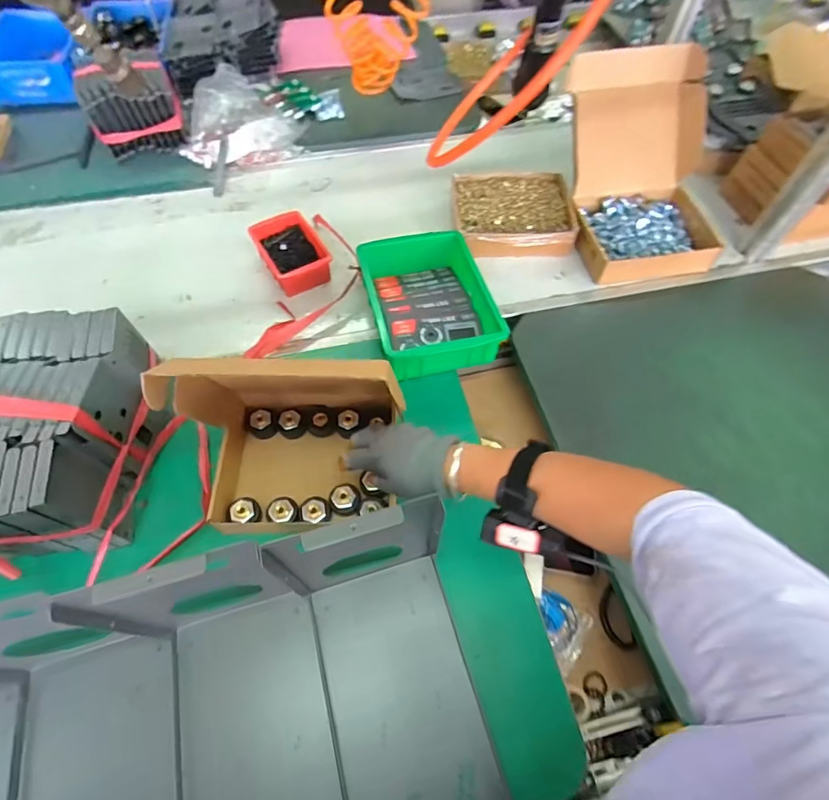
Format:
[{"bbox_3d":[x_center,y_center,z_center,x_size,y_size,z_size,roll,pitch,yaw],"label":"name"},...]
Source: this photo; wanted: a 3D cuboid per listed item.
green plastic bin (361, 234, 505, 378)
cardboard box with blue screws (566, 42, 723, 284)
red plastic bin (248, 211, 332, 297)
[{"bbox_3d":[0.019,-0.153,0.720,0.173,0.074,0.244,-12,61,-8],"label":"green plastic bin"},{"bbox_3d":[0.396,-0.406,0.776,0.231,0.210,0.330,-4,60,-3],"label":"cardboard box with blue screws"},{"bbox_3d":[-0.212,-0.254,0.794,0.104,0.050,0.149,-25,63,-15],"label":"red plastic bin"}]

